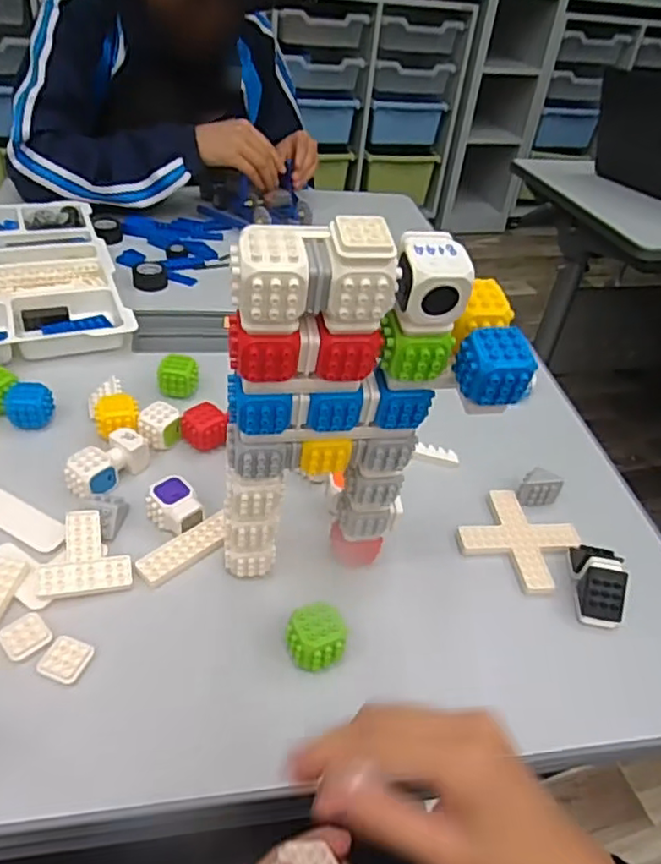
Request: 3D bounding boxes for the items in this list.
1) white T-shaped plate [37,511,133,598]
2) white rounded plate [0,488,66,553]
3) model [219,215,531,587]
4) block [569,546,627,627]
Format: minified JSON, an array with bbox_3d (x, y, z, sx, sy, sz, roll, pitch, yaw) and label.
[{"bbox_3d":[-0.179,0.087,0.461,0.061,0.007,0.063,-1,55,-20],"label":"white T-shaped plate"},{"bbox_3d":[-0.252,0.064,0.495,0.104,0.004,0.029,23,43,18],"label":"white rounded plate"},{"bbox_3d":[0.003,0.007,0.378,0.179,0.261,0.062,2,40,-7],"label":"model"},{"bbox_3d":[0.204,0.112,0.479,0.029,0.034,0.059,7,40,-1],"label":"block"}]

